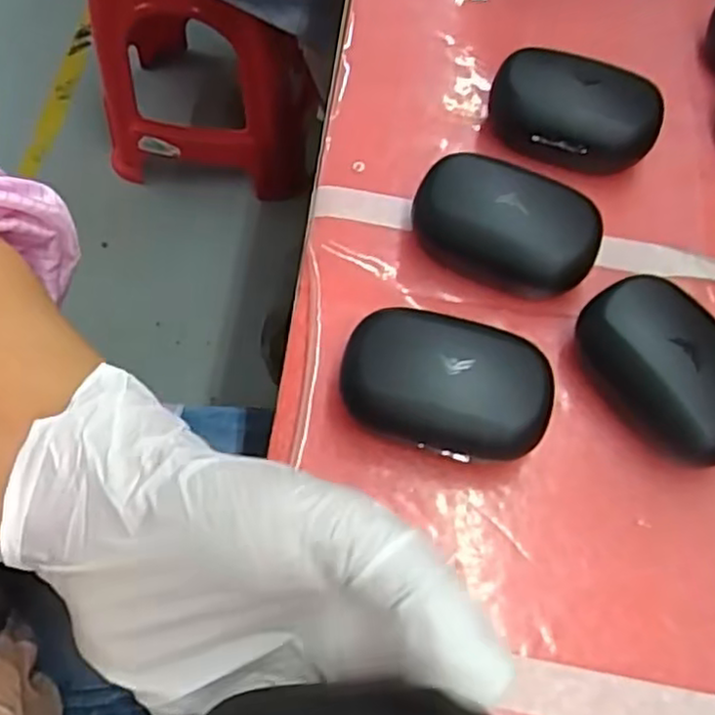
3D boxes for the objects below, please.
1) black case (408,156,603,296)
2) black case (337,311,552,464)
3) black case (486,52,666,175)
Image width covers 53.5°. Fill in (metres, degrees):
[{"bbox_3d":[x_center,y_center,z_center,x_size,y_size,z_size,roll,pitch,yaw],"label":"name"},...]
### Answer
[{"bbox_3d":[0.069,-0.062,0.335,0.085,0.040,0.054,21,64,8],"label":"black case"},{"bbox_3d":[0.037,0.013,0.297,0.085,0.037,0.057,18,64,6],"label":"black case"},{"bbox_3d":[0.111,-0.124,0.367,0.084,0.037,0.054,19,64,6],"label":"black case"}]

